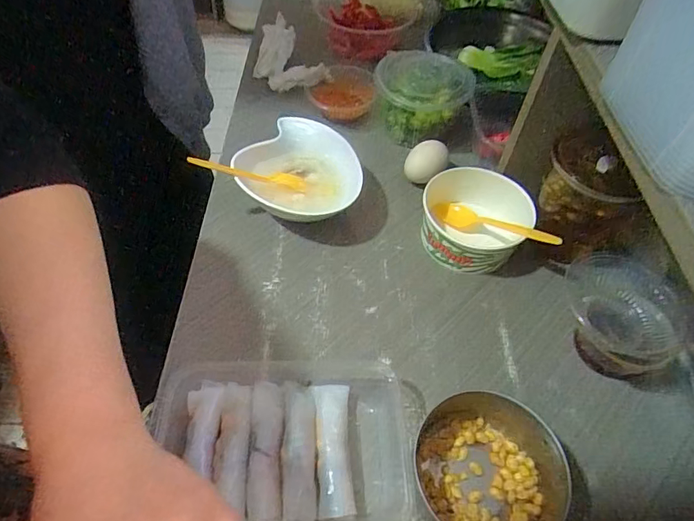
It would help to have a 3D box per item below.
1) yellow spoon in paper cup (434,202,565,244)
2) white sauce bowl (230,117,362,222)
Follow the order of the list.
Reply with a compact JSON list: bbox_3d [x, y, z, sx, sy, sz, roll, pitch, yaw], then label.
[{"bbox_3d":[0.138,-0.035,0.447,0.021,0.020,0.135,-33,33,-25],"label":"yellow spoon in paper cup"},{"bbox_3d":[-0.047,-0.085,0.479,0.120,0.055,0.130,2,53,-2],"label":"white sauce bowl"}]

